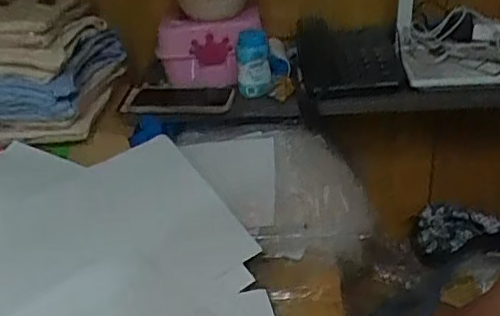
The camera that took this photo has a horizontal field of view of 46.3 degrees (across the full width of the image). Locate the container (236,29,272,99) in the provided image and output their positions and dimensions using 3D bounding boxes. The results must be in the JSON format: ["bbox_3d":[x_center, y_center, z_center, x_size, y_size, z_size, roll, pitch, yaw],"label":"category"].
[{"bbox_3d":[0.006,-0.151,0.920,0.052,0.092,0.040,-3,29,4],"label":"container"}]

